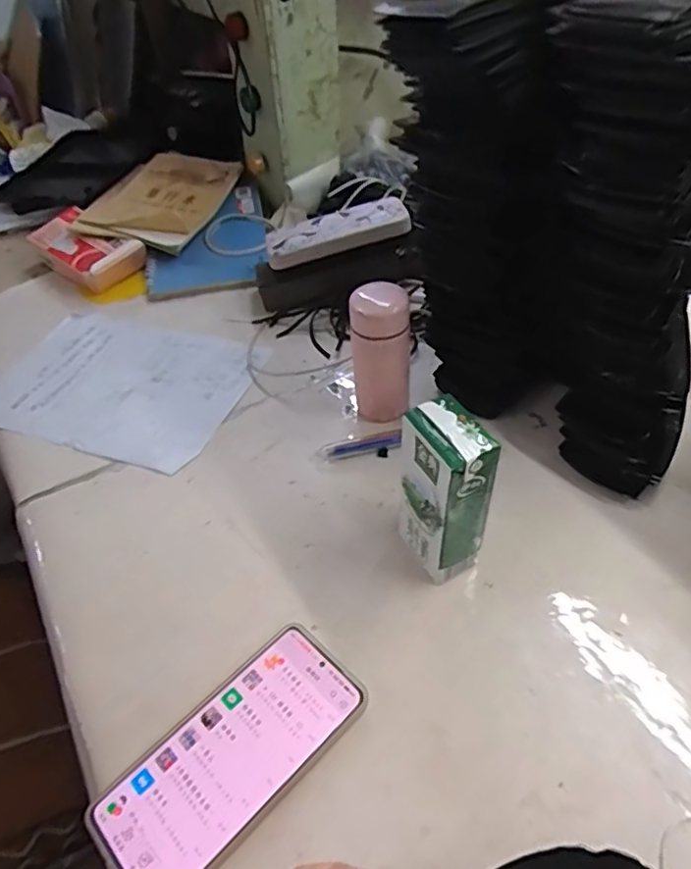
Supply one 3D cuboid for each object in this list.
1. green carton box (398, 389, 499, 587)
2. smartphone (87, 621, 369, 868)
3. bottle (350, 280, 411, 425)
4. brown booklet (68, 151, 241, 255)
[{"bbox_3d":[0.067,0.043,0.417,0.043,0.134,0.060,-23,48,-16],"label":"green carton box"},{"bbox_3d":[-0.067,0.195,0.369,0.162,0.009,0.078,-37,53,-27],"label":"smartphone"},{"bbox_3d":[0.032,-0.070,0.545,0.049,0.121,0.058,-2,46,4],"label":"bottle"},{"bbox_3d":[-0.256,-0.322,0.823,0.174,0.026,0.202,15,56,13],"label":"brown booklet"}]

